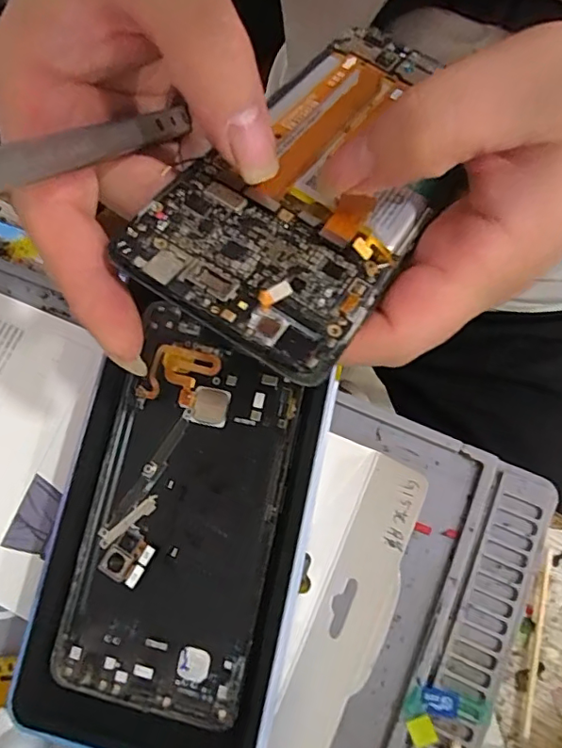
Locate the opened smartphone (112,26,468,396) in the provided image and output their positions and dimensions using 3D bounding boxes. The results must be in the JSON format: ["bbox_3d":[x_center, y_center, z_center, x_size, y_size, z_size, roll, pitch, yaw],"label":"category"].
[{"bbox_3d":[0.019,-0.067,0.172,0.070,0.005,0.144,33,64,8],"label":"opened smartphone"}]

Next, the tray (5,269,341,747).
[{"bbox_3d":[-0.039,0.058,0.204,0.097,0.023,0.164,11,79,9],"label":"tray"}]

